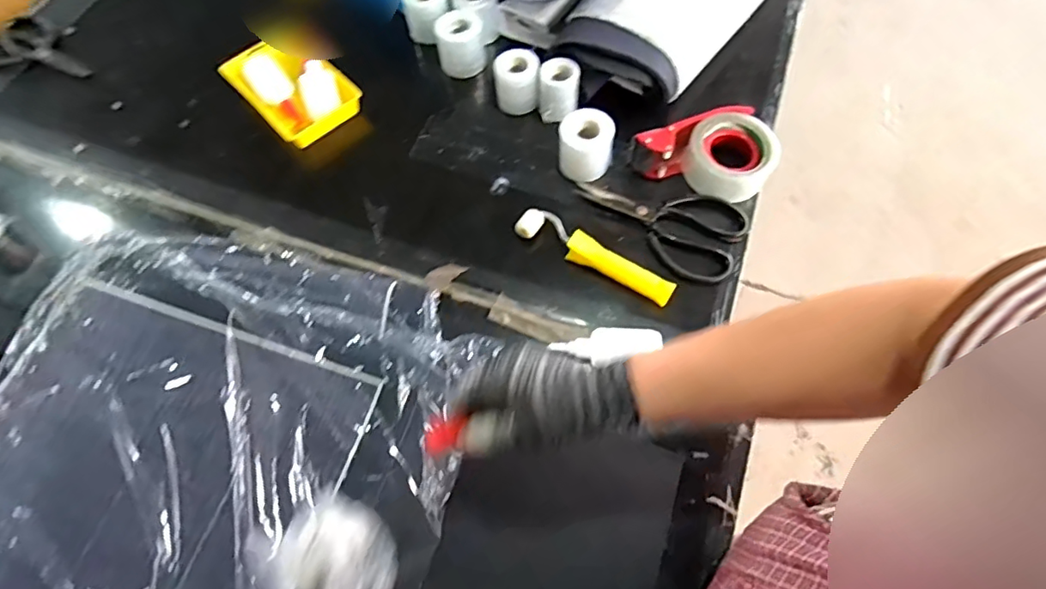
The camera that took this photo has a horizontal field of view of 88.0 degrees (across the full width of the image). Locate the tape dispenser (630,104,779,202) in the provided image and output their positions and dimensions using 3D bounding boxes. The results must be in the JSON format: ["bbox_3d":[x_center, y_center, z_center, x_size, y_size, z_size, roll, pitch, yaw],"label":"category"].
[{"bbox_3d":[0.235,-0.171,0.694,0.168,0.058,0.107,-12,65,-3],"label":"tape dispenser"}]

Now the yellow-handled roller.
[{"bbox_3d":[0.087,-0.049,0.656,0.202,0.026,0.041,29,69,15],"label":"yellow-handled roller"}]

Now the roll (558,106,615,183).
[{"bbox_3d":[0.082,-0.194,0.710,0.069,0.069,0.061,5,65,5],"label":"roll"}]

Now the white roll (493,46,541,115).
[{"bbox_3d":[-0.009,-0.299,0.765,0.062,0.064,0.059,-4,65,1],"label":"white roll"}]

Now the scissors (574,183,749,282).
[{"bbox_3d":[0.169,-0.087,0.679,0.212,0.018,0.118,15,66,9],"label":"scissors"}]

